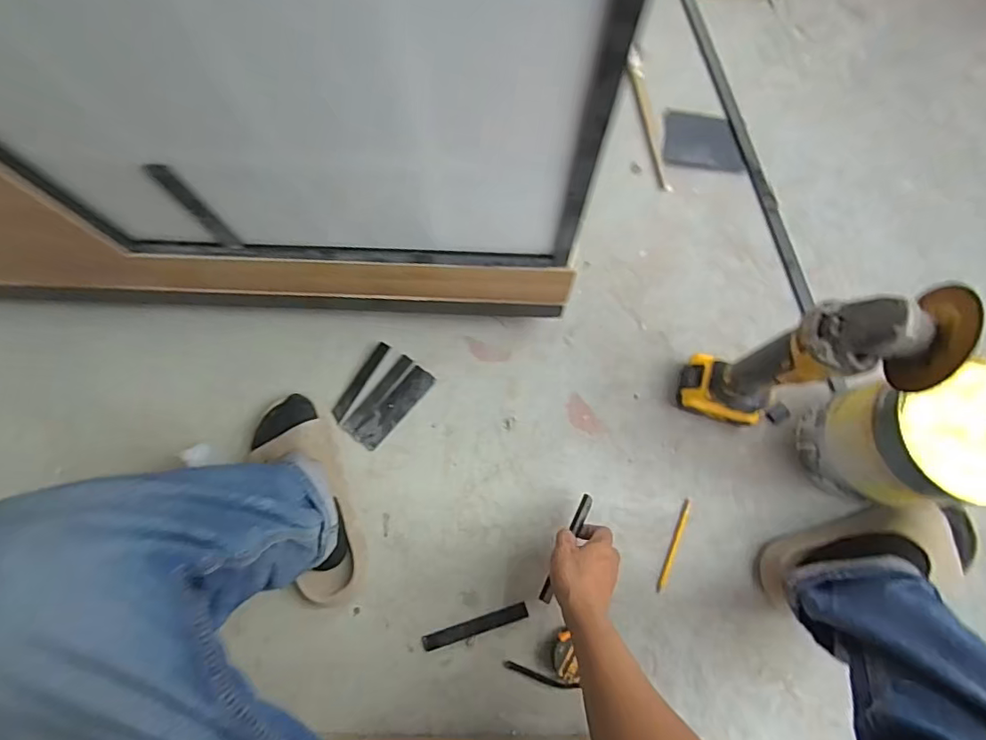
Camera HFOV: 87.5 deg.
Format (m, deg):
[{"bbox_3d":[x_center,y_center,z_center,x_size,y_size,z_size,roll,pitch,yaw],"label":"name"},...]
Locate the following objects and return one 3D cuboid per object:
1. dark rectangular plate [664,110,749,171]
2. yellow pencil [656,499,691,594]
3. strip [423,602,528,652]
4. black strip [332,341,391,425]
[{"bbox_3d":[0.358,-0.389,0.876,0.133,0.004,0.102,9,77,3],"label":"dark rectangular plate"},{"bbox_3d":[0.258,0.248,0.731,0.012,0.006,0.133,23,78,6],"label":"yellow pencil"},{"bbox_3d":[-0.024,0.351,0.704,0.145,0.005,0.021,-18,77,-3],"label":"strip"},{"bbox_3d":[-0.203,0.017,0.787,0.022,0.007,0.135,29,81,14],"label":"black strip"}]

